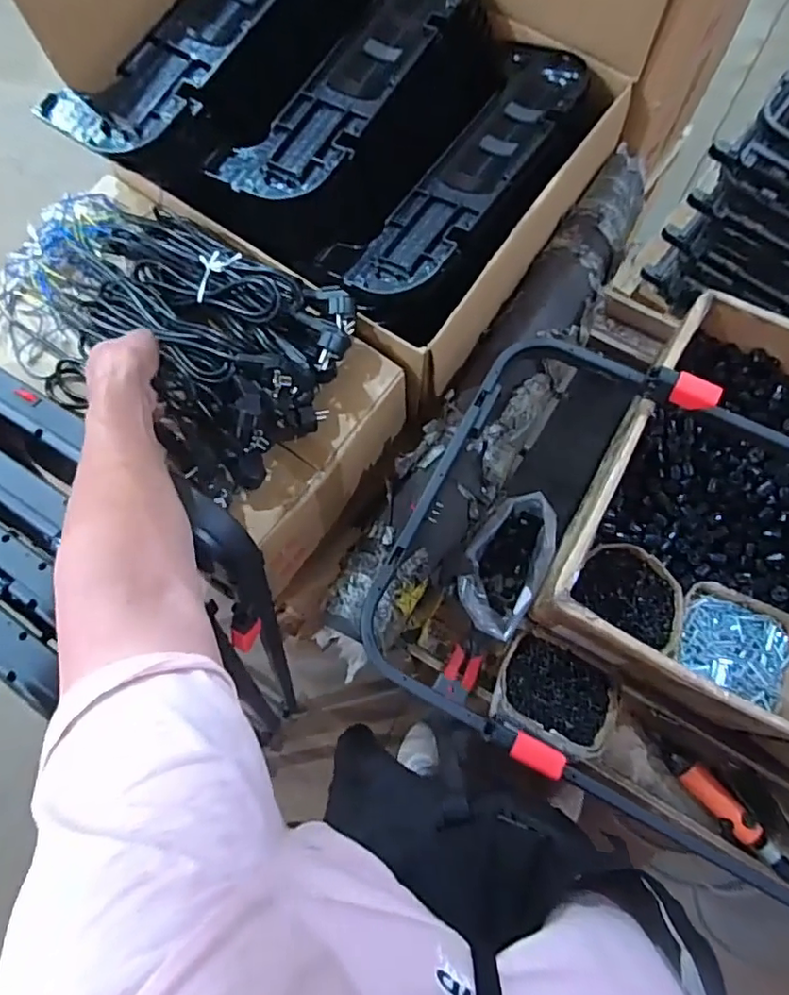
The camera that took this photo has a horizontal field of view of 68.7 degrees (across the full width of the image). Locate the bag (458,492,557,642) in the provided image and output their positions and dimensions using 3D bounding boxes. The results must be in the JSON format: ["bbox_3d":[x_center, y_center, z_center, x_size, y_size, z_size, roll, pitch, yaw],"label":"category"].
[{"bbox_3d":[0.163,0.098,0.857,0.108,0.120,0.203,25,76,9],"label":"bag"}]

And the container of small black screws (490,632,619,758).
[{"bbox_3d":[0.226,0.277,0.822,0.166,0.063,0.153,24,56,2],"label":"container of small black screws"}]

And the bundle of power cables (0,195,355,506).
[{"bbox_3d":[-0.297,-0.224,0.719,0.464,0.094,0.269,31,77,11],"label":"bundle of power cables"}]

